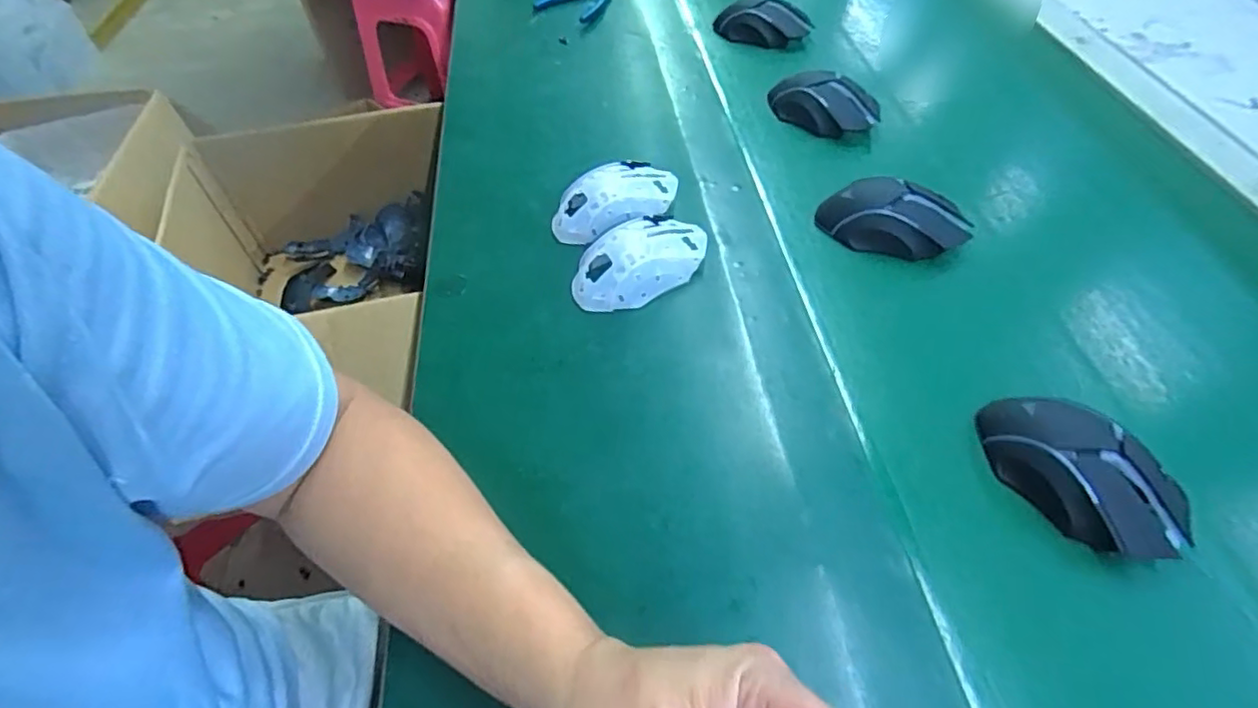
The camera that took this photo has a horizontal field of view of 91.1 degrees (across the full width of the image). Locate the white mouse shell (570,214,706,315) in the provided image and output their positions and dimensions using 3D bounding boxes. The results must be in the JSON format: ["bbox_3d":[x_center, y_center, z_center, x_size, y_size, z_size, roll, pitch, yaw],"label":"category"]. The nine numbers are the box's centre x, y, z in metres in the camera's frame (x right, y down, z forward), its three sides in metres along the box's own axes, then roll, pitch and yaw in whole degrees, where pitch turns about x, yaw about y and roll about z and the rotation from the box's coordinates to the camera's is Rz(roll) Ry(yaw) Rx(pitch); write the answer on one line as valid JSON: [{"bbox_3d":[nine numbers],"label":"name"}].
[{"bbox_3d":[0.008,-0.074,0.493,0.111,0.034,0.060,-27,56,-17],"label":"white mouse shell"}]

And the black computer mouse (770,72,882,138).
[{"bbox_3d":[0.197,-0.253,0.623,0.109,0.034,0.061,32,60,24],"label":"black computer mouse"}]

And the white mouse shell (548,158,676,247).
[{"bbox_3d":[-0.011,-0.133,0.539,0.113,0.035,0.059,-28,56,-18],"label":"white mouse shell"}]

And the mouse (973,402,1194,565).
[{"bbox_3d":[0.273,0.072,0.375,0.062,0.039,0.120,-36,59,-23],"label":"mouse"}]

